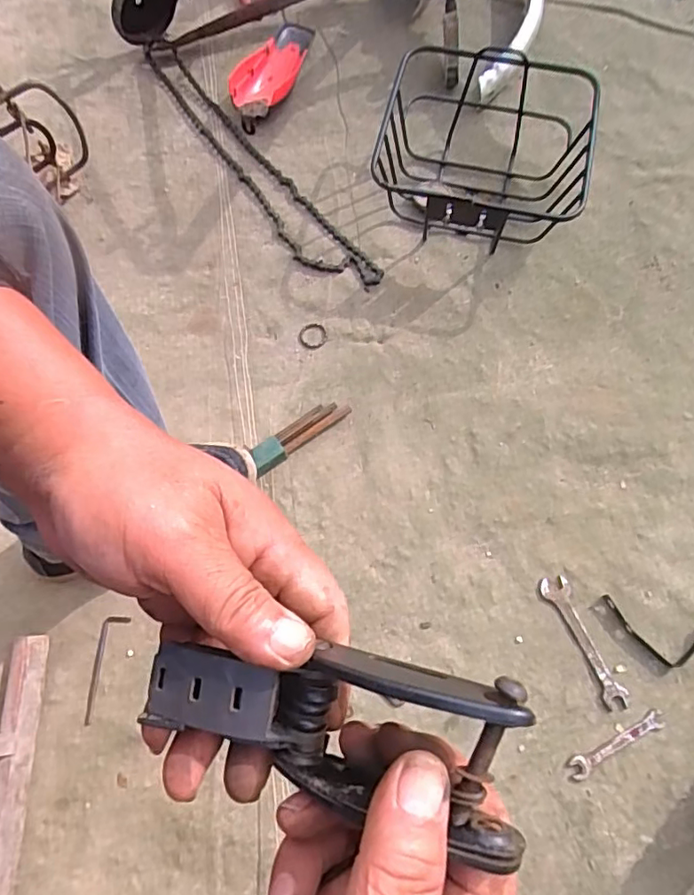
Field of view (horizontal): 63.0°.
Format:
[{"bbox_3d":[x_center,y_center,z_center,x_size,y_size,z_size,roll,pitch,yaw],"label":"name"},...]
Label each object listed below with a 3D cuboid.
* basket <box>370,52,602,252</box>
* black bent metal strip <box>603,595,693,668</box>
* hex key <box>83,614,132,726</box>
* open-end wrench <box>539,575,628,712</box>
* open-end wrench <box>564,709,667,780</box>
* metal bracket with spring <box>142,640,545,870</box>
[{"bbox_3d":[0.176,-0.389,0.755,0.259,0.142,0.241,10,73,3],"label":"basket"},{"bbox_3d":[0.346,0.211,0.640,0.112,0.016,0.057,16,72,3],"label":"black bent metal strip"},{"bbox_3d":[-0.278,0.249,0.640,0.026,0.005,0.116,12,71,2],"label":"hex key"},{"bbox_3d":[0.267,0.219,0.641,0.032,0.004,0.151,-22,74,-7],"label":"open-end wrench"},{"bbox_3d":[0.291,0.319,0.608,0.117,0.004,0.023,-24,74,-10],"label":"open-end wrench"},{"bbox_3d":[-0.007,0.095,0.190,0.128,0.036,0.052,-4,69,26],"label":"metal bracket with spring"}]

